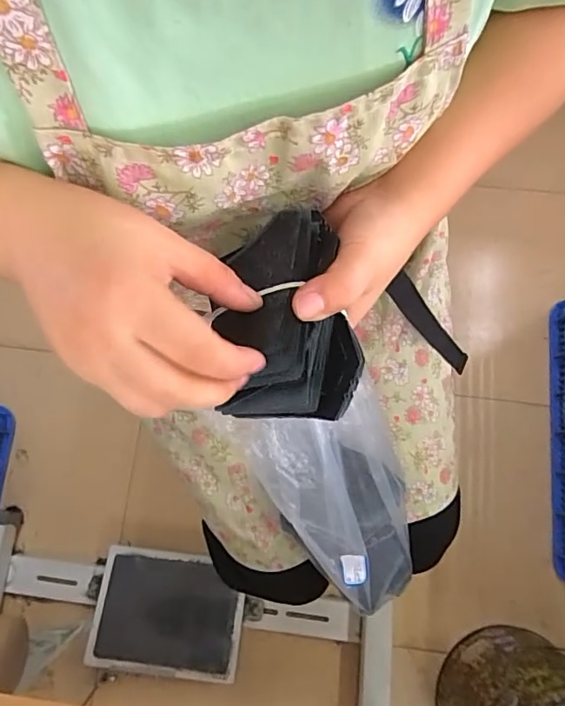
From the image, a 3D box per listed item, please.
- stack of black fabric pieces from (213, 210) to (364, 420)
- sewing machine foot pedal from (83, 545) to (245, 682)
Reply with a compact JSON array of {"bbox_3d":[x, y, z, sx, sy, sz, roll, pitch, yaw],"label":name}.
[{"bbox_3d":[0.004,-0.023,0.275,0.073,0.029,0.114,1,77,2],"label":"stack of black fabric pieces"},{"bbox_3d":[-0.212,0.485,0.953,0.267,0.030,0.199,5,61,2],"label":"sewing machine foot pedal"}]

